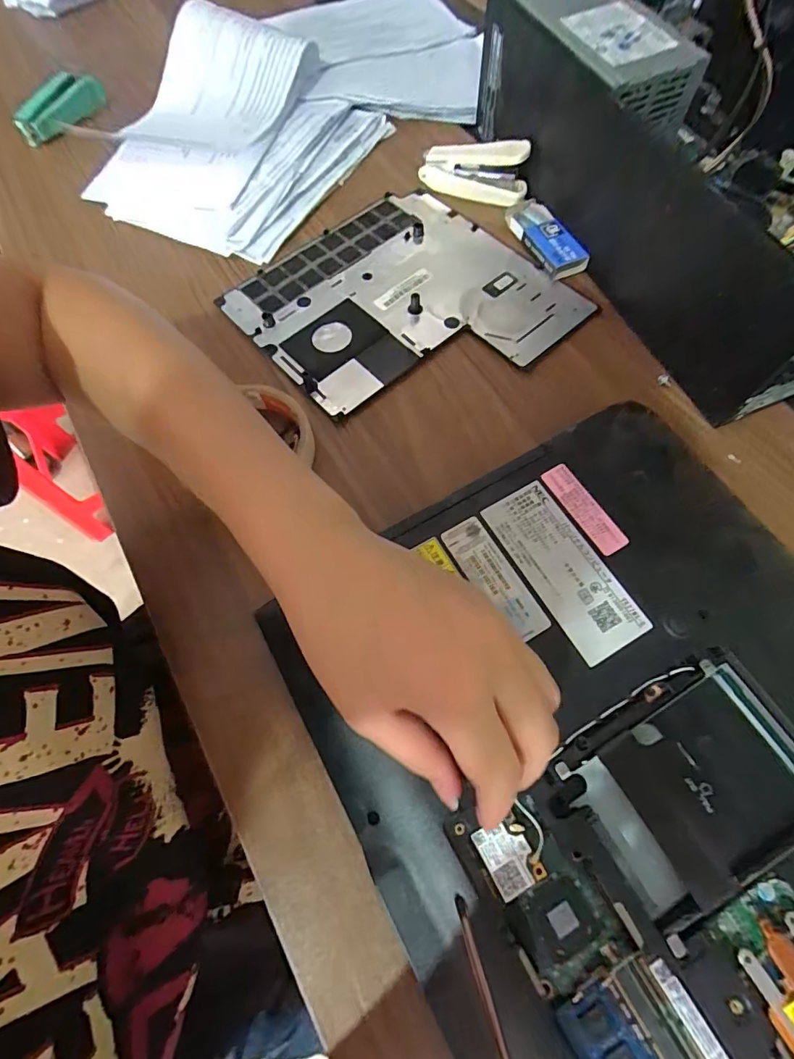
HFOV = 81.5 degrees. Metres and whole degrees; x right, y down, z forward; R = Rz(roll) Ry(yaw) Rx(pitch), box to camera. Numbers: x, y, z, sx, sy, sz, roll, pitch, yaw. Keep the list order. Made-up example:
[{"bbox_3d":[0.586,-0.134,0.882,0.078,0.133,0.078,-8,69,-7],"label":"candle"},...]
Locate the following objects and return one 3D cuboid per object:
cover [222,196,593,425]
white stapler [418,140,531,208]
[{"bbox_3d":[0.001,-0.175,0.358,0.205,0.010,0.213,-41,72,-12],"label":"cover"},{"bbox_3d":[0.065,-0.305,0.388,0.088,0.039,0.021,19,71,10],"label":"white stapler"}]

